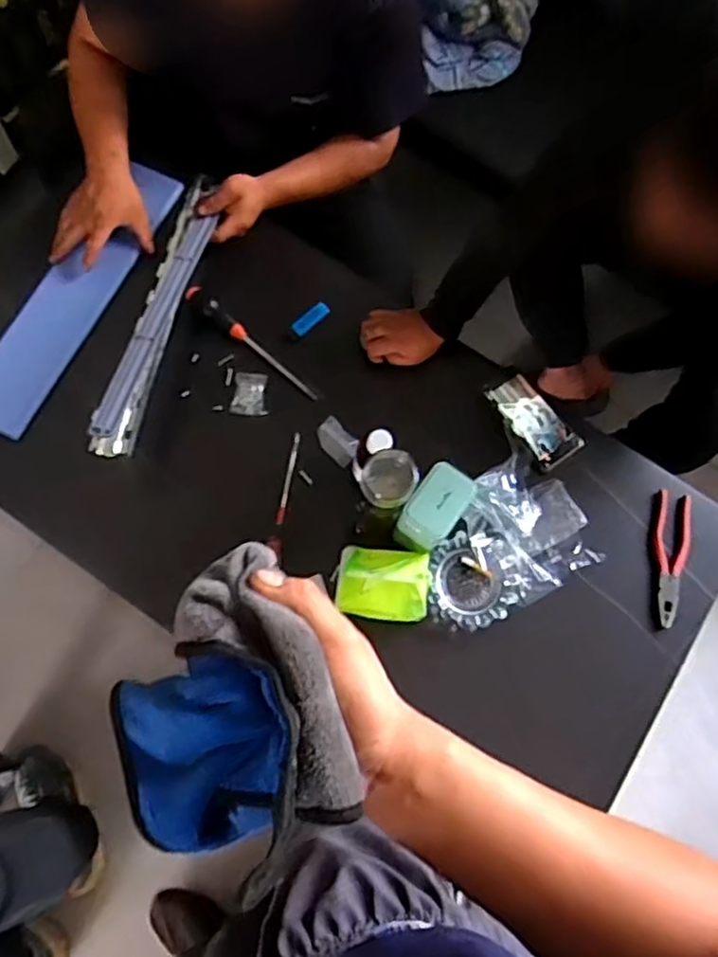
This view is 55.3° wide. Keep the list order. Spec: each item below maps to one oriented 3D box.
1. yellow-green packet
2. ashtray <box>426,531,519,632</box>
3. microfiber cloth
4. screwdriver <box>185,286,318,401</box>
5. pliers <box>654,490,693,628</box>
[{"bbox_3d":[0.031,0.139,0.913,0.119,0.078,0.096,8,73,0],"label":"yellow-green packet"},{"bbox_3d":[0.152,0.144,0.952,0.123,0.048,0.126,-20,75,-8],"label":"ashtray"},{"bbox_3d":[-0.076,0.122,0.358,0.117,0.079,0.150,-23,76,-9],"label":"microfiber cloth"},{"bbox_3d":[-0.166,-0.206,1.031,0.263,0.025,0.030,42,76,10],"label":"screwdriver"},{"bbox_3d":[0.449,0.113,0.991,0.049,0.015,0.191,15,73,2],"label":"pliers"}]

